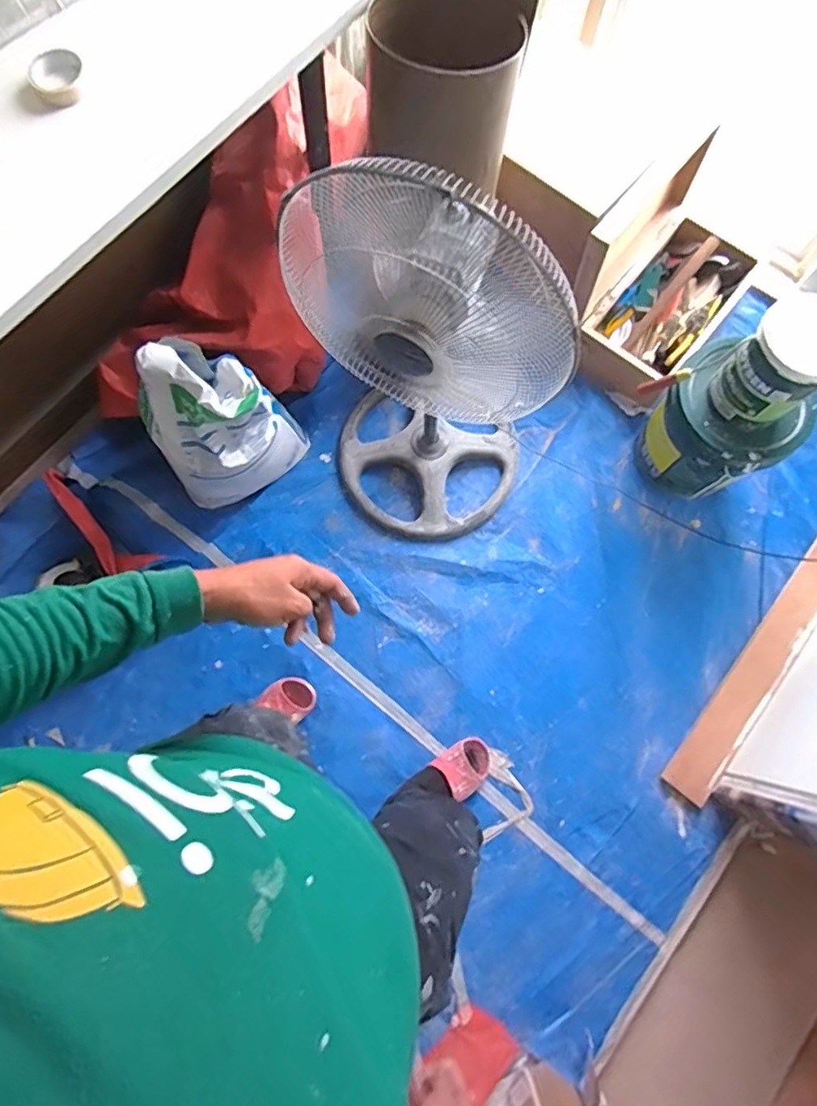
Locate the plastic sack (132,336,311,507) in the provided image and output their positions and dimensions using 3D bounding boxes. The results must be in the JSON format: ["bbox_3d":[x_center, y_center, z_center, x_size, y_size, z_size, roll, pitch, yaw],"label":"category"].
[{"bbox_3d":[-0.451,-0.320,1.350,0.309,0.422,0.242,-32,78,-8],"label":"plastic sack"}]

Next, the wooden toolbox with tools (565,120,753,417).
[{"bbox_3d":[0.675,-0.715,1.483,0.337,0.416,0.511,40,79,9],"label":"wooden toolbox with tools"}]

